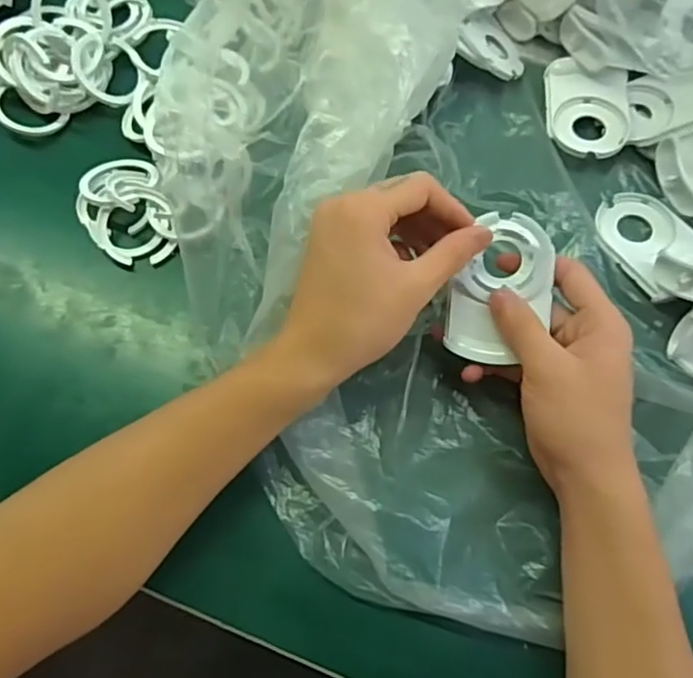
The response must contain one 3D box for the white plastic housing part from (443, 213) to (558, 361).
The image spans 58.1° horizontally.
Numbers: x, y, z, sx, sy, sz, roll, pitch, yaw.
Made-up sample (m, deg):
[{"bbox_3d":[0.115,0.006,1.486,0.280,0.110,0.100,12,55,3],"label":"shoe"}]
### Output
[{"bbox_3d":[0.088,-0.027,0.353,0.054,0.016,0.082,6,92,9],"label":"white plastic housing part"}]

